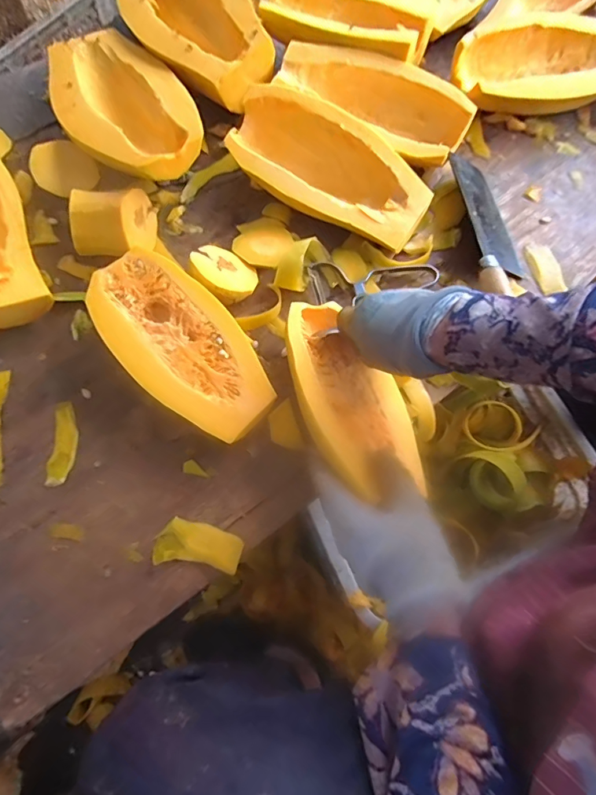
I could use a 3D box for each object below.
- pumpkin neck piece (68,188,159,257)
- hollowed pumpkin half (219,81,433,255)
[{"bbox_3d":[-0.206,-0.197,0.491,0.079,0.058,0.078,-2,69,-1],"label":"pumpkin neck piece"},{"bbox_3d":[0.037,-0.270,0.530,0.247,0.080,0.119,27,72,9],"label":"hollowed pumpkin half"}]

